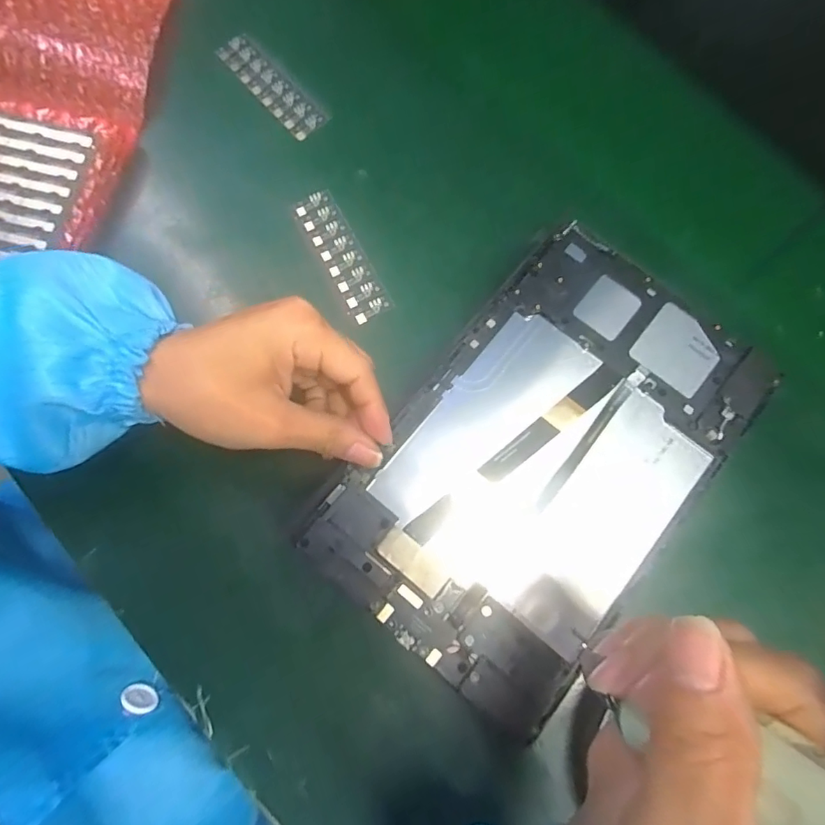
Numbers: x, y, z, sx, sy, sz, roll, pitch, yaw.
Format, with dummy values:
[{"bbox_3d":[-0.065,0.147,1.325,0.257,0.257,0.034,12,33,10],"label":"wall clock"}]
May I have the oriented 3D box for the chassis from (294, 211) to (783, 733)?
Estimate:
[{"bbox_3d":[0.071,0.023,0.275,0.147,0.008,0.232,38,79,8],"label":"chassis"}]

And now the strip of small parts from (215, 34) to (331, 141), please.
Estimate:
[{"bbox_3d":[-0.096,-0.225,0.355,0.027,0.005,0.090,-41,81,-10],"label":"strip of small parts"}]

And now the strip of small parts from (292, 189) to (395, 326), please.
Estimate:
[{"bbox_3d":[-0.045,-0.099,0.327,0.027,0.004,0.092,-28,79,-7],"label":"strip of small parts"}]

